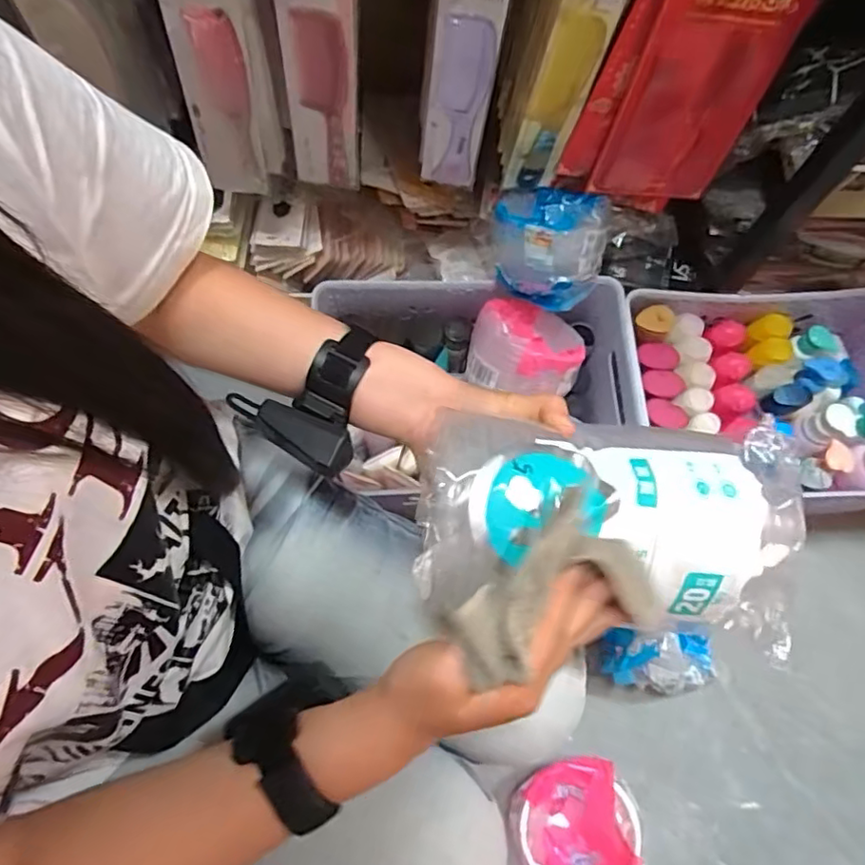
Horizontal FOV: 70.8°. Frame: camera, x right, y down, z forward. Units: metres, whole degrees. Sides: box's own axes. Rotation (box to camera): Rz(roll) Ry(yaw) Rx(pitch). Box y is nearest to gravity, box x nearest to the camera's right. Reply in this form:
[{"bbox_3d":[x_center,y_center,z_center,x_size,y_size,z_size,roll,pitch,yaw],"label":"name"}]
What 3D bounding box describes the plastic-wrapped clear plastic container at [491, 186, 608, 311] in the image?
[{"bbox_3d":[0.141,-0.235,0.735,0.129,0.095,0.136,17,72,4],"label":"plastic-wrapped clear plastic container"}]

